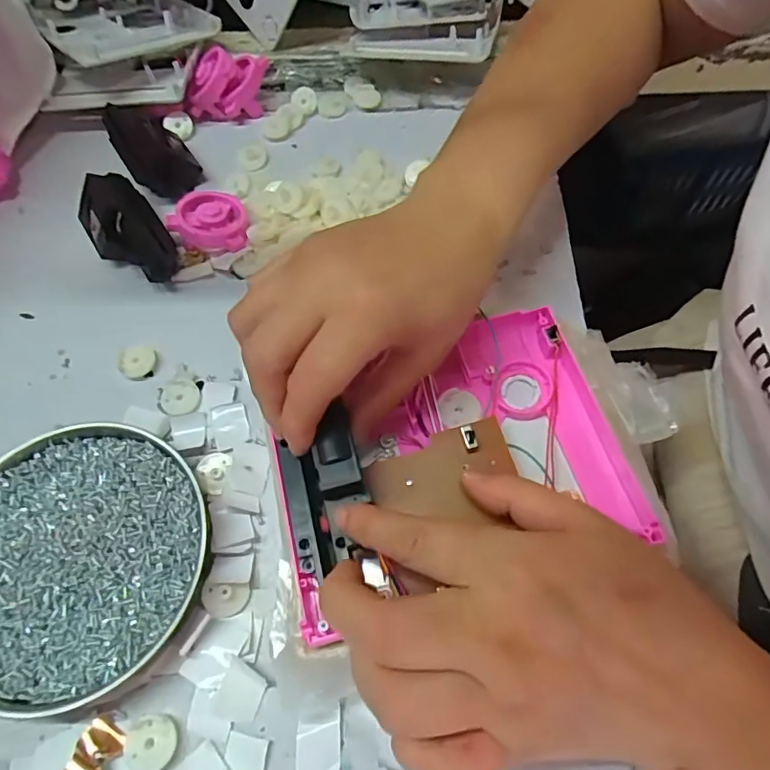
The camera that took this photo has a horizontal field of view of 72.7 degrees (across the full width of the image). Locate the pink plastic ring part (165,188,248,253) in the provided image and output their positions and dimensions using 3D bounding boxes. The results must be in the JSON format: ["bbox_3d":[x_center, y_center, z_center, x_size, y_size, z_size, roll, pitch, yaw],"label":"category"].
[{"bbox_3d":[-0.126,-0.117,0.375,0.051,0.022,0.049,-8,63,-1],"label":"pink plastic ring part"}]

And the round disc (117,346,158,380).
[{"bbox_3d":[-0.158,-0.015,0.333,0.023,0.006,0.022,-1,63,2],"label":"round disc"}]

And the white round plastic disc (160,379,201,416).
[{"bbox_3d":[-0.125,0.007,0.320,0.023,0.004,0.024,-1,63,2],"label":"white round plastic disc"}]

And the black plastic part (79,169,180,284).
[{"bbox_3d":[-0.180,-0.106,0.367,0.046,0.033,0.095,-33,66,-13],"label":"black plastic part"}]

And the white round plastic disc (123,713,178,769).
[{"bbox_3d":[-0.107,0.163,0.238,0.022,0.005,0.022,-1,63,2],"label":"white round plastic disc"}]

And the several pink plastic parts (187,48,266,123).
[{"bbox_3d":[-0.131,-0.252,0.434,0.065,0.045,0.035,-9,63,-2],"label":"several pink plastic parts"}]

